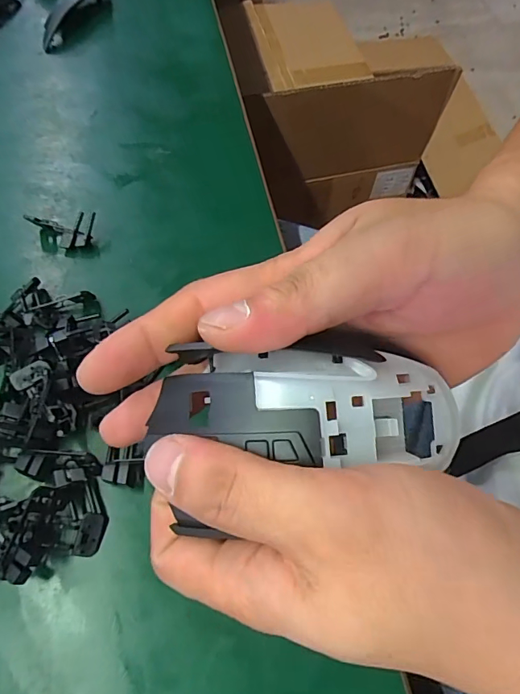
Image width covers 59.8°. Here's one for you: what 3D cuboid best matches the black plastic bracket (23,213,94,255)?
[{"bbox_3d":[-0.133,-0.077,0.302,0.043,0.015,0.026,7,63,0],"label":"black plastic bracket"}]

